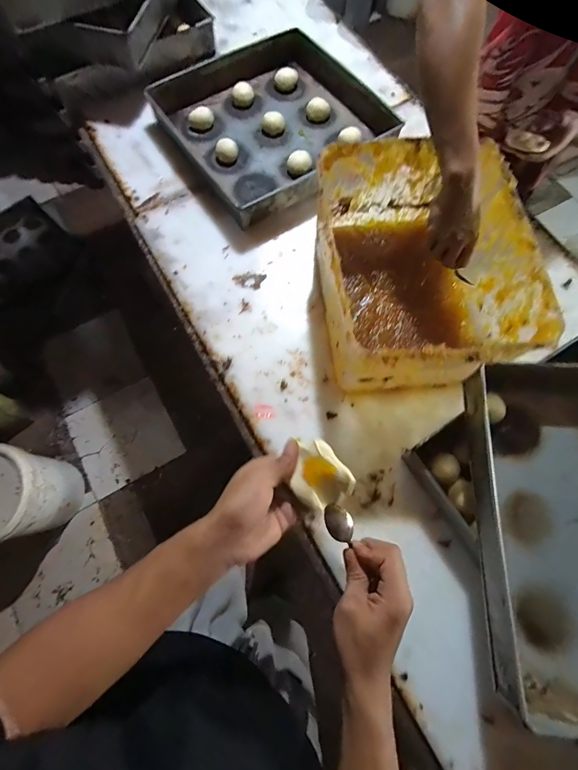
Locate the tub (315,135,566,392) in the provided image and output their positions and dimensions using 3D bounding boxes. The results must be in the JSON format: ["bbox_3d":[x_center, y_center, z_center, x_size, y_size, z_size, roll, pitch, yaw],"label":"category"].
[{"bbox_3d":[0.202,-0.178,0.585,0.279,0.199,0.363,-3,72,-1],"label":"tub"}]

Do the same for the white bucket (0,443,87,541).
[{"bbox_3d":[-0.965,0.393,1.252,0.288,0.346,0.293,0,72,0],"label":"white bucket"}]

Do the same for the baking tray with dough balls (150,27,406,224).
[{"bbox_3d":[-0.040,-0.586,0.781,0.401,0.065,0.431,-33,75,-10],"label":"baking tray with dough balls"}]

